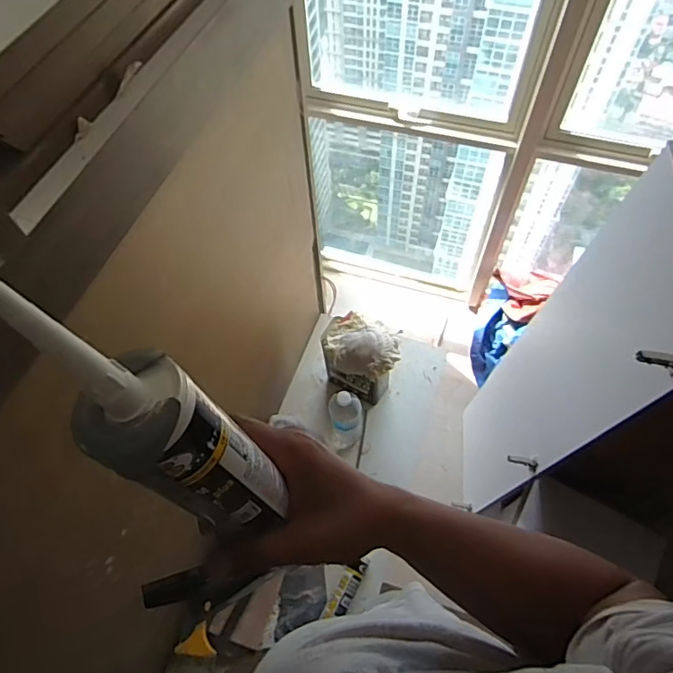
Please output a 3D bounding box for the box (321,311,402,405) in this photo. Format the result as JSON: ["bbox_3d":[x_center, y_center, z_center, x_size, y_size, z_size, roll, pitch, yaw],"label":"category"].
[{"bbox_3d":[0.061,0.066,1.299,0.179,0.246,0.136,17,63,11],"label":"box"}]

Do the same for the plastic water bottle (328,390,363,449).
[{"bbox_3d":[0.025,0.204,1.244,0.077,0.244,0.060,-5,61,0],"label":"plastic water bottle"}]

